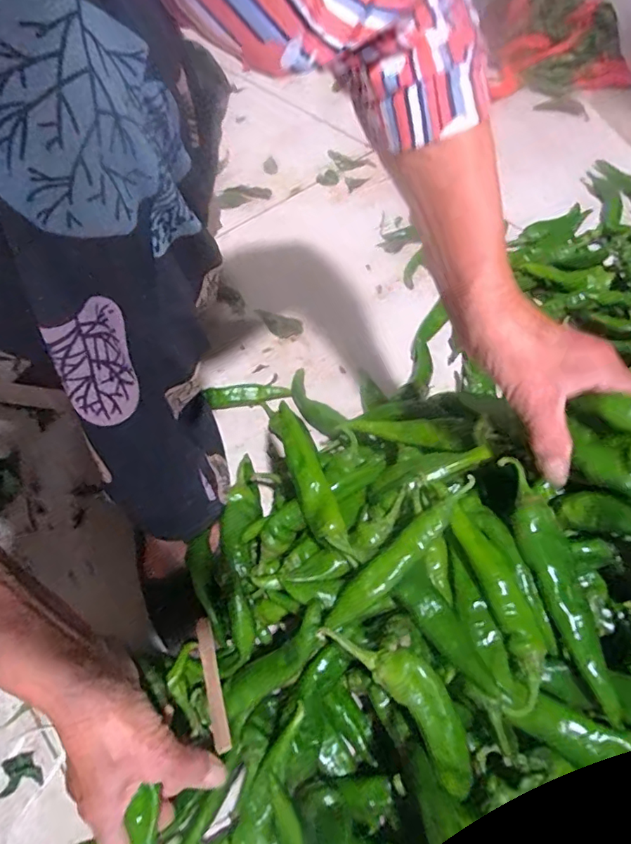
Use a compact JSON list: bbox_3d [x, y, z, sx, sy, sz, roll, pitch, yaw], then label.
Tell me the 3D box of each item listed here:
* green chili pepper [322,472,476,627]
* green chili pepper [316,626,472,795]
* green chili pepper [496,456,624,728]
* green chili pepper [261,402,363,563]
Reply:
[{"bbox_3d":[0.060,0.087,0.348,0.138,0.025,0.021,-34,59,-20],"label":"green chili pepper"},{"bbox_3d":[0.057,0.162,0.306,0.032,0.026,0.120,-37,88,-21],"label":"green chili pepper"},{"bbox_3d":[0.157,0.101,0.343,0.029,0.017,0.169,-12,67,-5],"label":"green chili pepper"},{"bbox_3d":[-0.007,0.041,0.406,0.025,0.022,0.139,-19,55,-10],"label":"green chili pepper"}]

